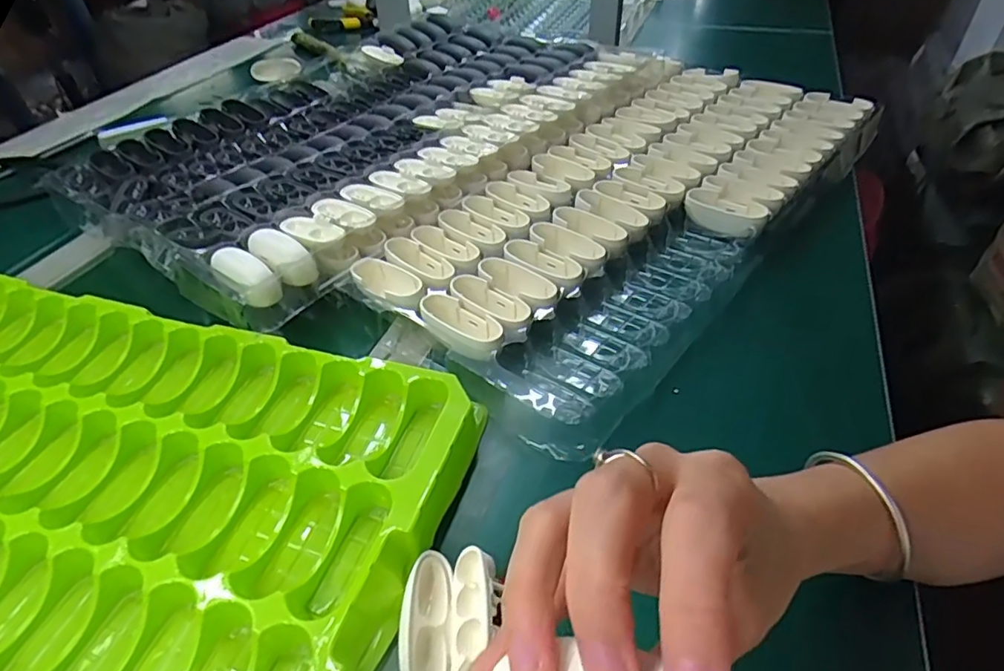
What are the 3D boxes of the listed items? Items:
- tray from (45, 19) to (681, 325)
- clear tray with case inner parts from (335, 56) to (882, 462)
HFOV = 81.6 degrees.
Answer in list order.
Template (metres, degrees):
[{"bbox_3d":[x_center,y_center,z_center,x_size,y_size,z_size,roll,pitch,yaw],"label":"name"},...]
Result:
[{"bbox_3d":[-0.150,-0.251,0.653,0.386,0.035,0.569,25,49,26],"label":"tray"},{"bbox_3d":[0.133,-0.144,0.548,0.256,0.032,0.554,29,51,30],"label":"clear tray with case inner parts"}]

